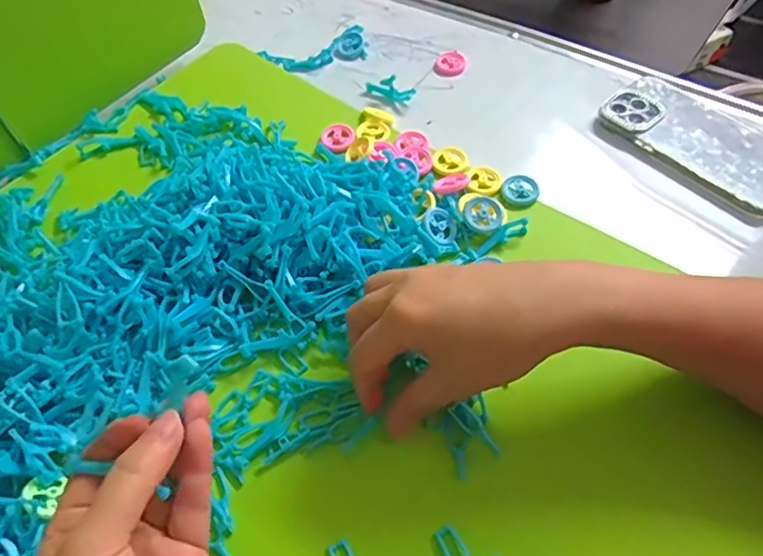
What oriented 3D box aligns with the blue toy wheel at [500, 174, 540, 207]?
[{"bbox_3d":[0.108,-0.069,0.437,0.028,0.006,0.030,-3,55,4],"label":"blue toy wheel"}]

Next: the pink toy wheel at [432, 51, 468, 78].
[{"bbox_3d":[0.068,-0.211,0.551,0.031,0.007,0.037,7,56,10],"label":"pink toy wheel"}]

